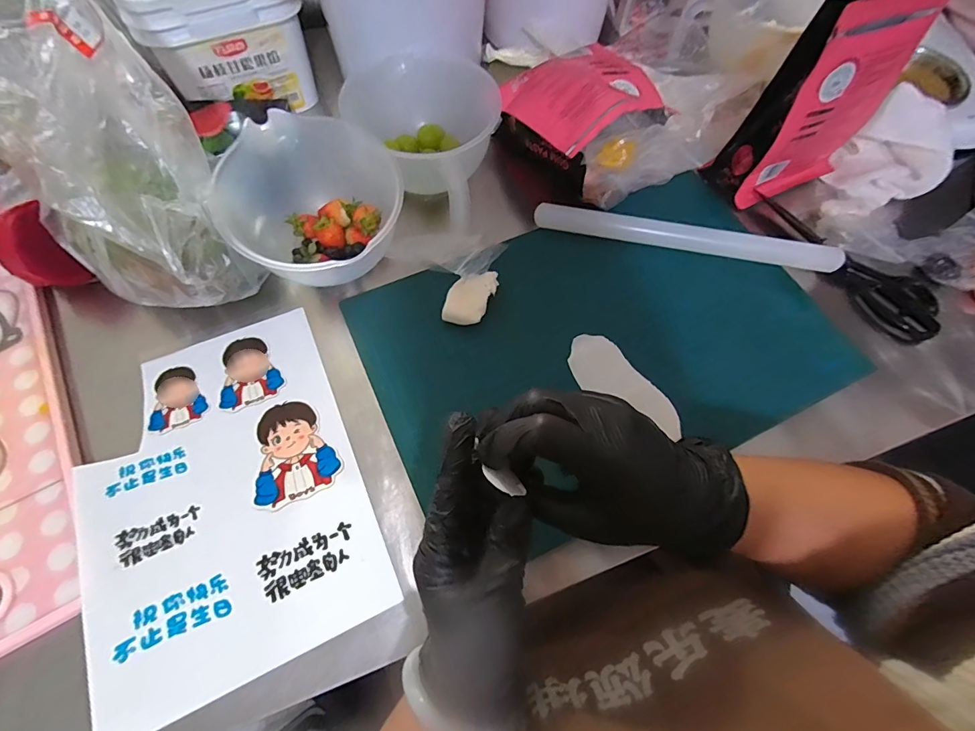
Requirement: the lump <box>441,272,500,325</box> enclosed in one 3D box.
[{"bbox_3d":[-0.016,-0.069,0.428,0.040,0.020,0.066,22,67,8],"label":"lump"}]

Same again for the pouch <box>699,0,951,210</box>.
[{"bbox_3d":[0.344,-0.268,0.441,0.155,0.176,0.063,-24,69,-12],"label":"pouch"}]

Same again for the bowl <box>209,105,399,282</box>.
[{"bbox_3d":[-0.165,-0.147,0.405,0.139,0.081,0.149,1,66,-2],"label":"bowl"}]

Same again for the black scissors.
[{"bbox_3d":[0.389,-0.114,0.471,0.070,0.020,0.215,-41,73,-18],"label":"black scissors"}]

